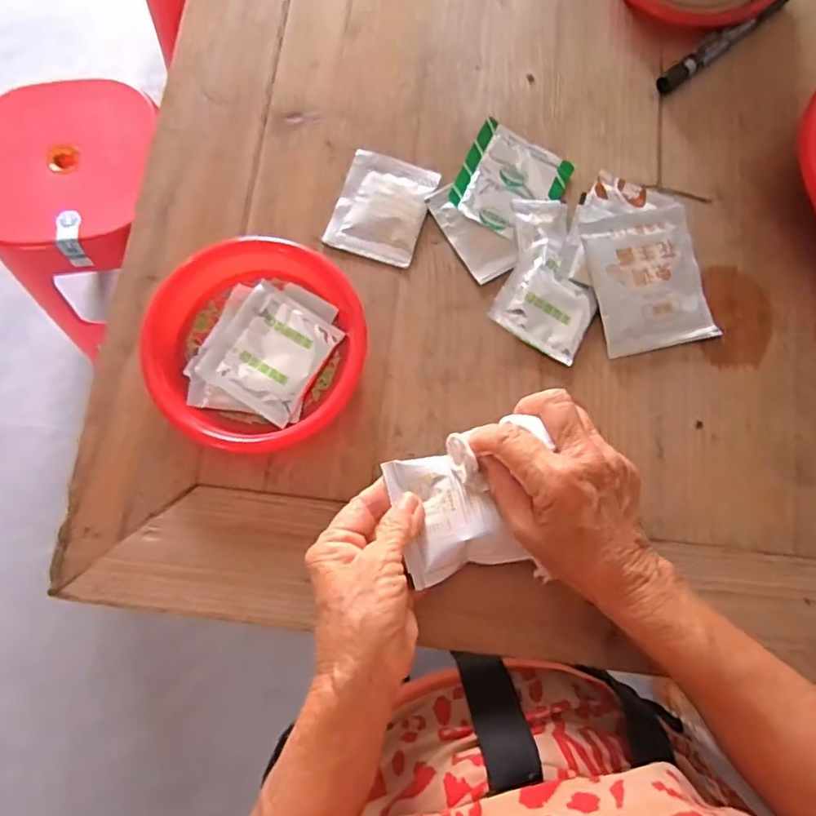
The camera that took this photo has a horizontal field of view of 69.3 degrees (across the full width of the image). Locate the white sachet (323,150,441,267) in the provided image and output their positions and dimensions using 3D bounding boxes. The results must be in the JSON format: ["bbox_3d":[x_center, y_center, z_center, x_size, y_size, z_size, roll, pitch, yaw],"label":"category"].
[{"bbox_3d":[-0.019,-0.145,0.425,0.064,0.006,0.078,18,78,4],"label":"white sachet"}]

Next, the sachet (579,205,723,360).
[{"bbox_3d":[0.165,-0.087,0.406,0.077,0.017,0.092,-13,78,-3],"label":"sachet"}]

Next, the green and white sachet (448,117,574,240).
[{"bbox_3d":[0.073,-0.164,0.425,0.070,0.012,0.080,29,79,6],"label":"green and white sachet"}]

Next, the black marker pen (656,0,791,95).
[{"bbox_3d":[0.244,-0.280,0.448,0.133,0.015,0.015,-35,80,-7],"label":"black marker pen"}]

